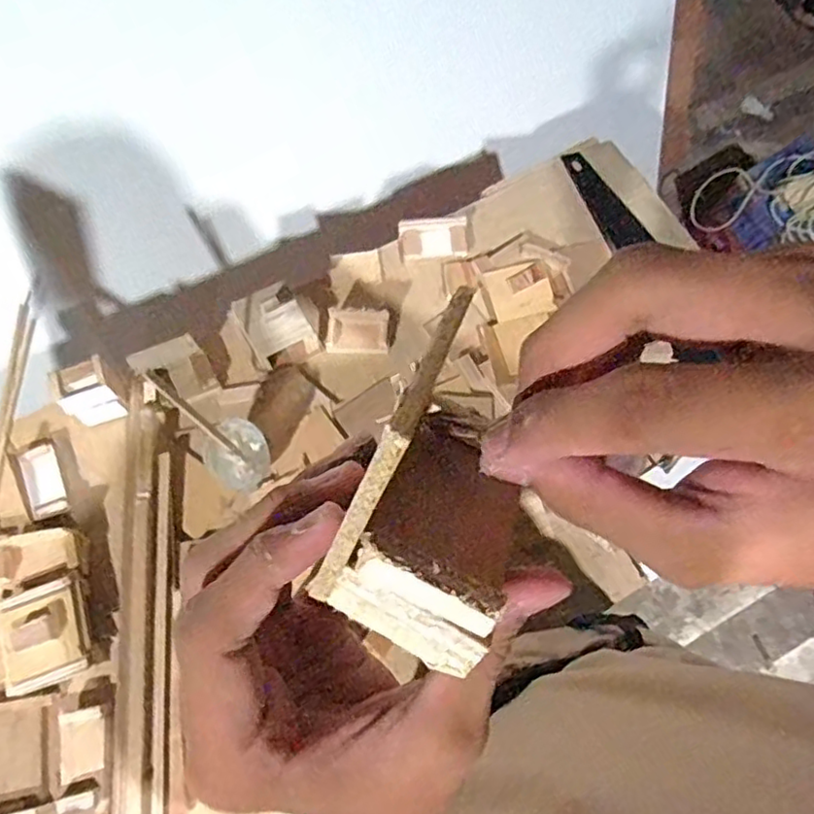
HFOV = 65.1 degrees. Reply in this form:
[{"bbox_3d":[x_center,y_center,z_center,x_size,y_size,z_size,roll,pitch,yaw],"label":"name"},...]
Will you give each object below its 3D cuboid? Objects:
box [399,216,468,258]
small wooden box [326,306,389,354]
[{"bbox_3d":[0.035,-0.225,0.839,0.085,0.018,0.057,-3,72,-3],"label":"box"},{"bbox_3d":[-0.061,-0.097,0.790,0.075,0.026,0.060,1,93,-4],"label":"small wooden box"}]

